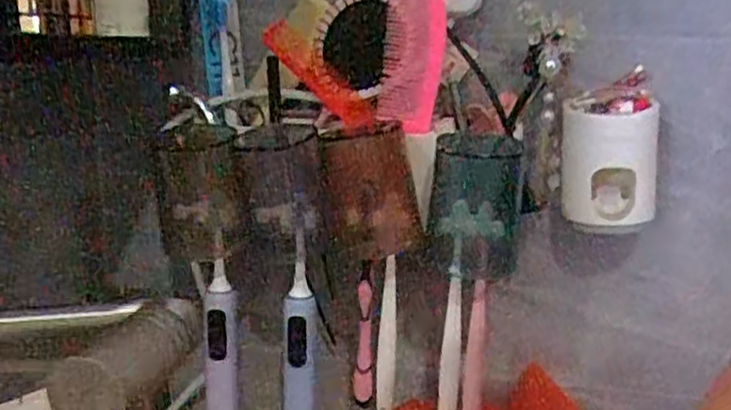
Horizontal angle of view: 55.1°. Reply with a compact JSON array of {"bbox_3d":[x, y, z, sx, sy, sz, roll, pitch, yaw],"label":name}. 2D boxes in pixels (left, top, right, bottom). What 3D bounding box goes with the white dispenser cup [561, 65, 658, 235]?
[{"bbox_3d":[0.189,-0.039,0.548,0.072,0.108,0.055,5,14,14],"label":"white dispenser cup"}]

